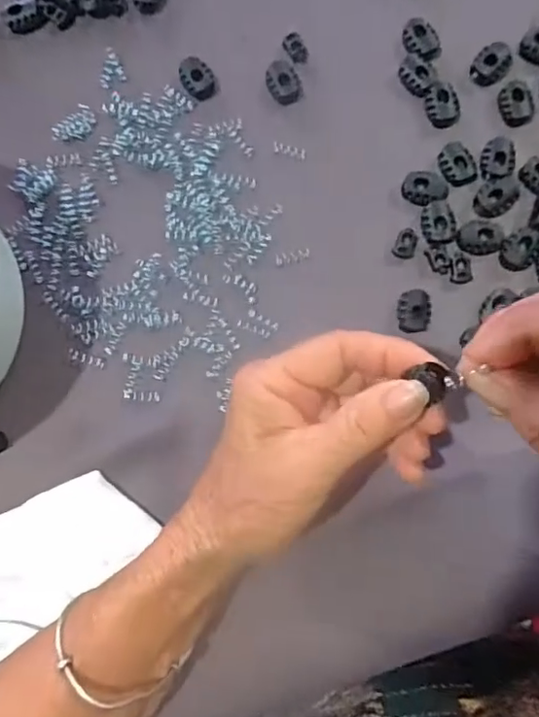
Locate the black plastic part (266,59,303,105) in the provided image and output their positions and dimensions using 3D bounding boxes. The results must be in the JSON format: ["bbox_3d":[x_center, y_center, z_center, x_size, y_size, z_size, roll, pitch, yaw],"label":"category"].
[{"bbox_3d":[0.007,-0.155,0.308,0.017,0.009,0.025,-23,83,0],"label":"black plastic part"}]

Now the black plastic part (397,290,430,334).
[{"bbox_3d":[0.075,-0.024,0.290,0.016,0.010,0.022,2,84,3],"label":"black plastic part"}]

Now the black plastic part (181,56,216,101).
[{"bbox_3d":[-0.041,-0.159,0.310,0.017,0.007,0.024,-37,83,-2],"label":"black plastic part"}]

